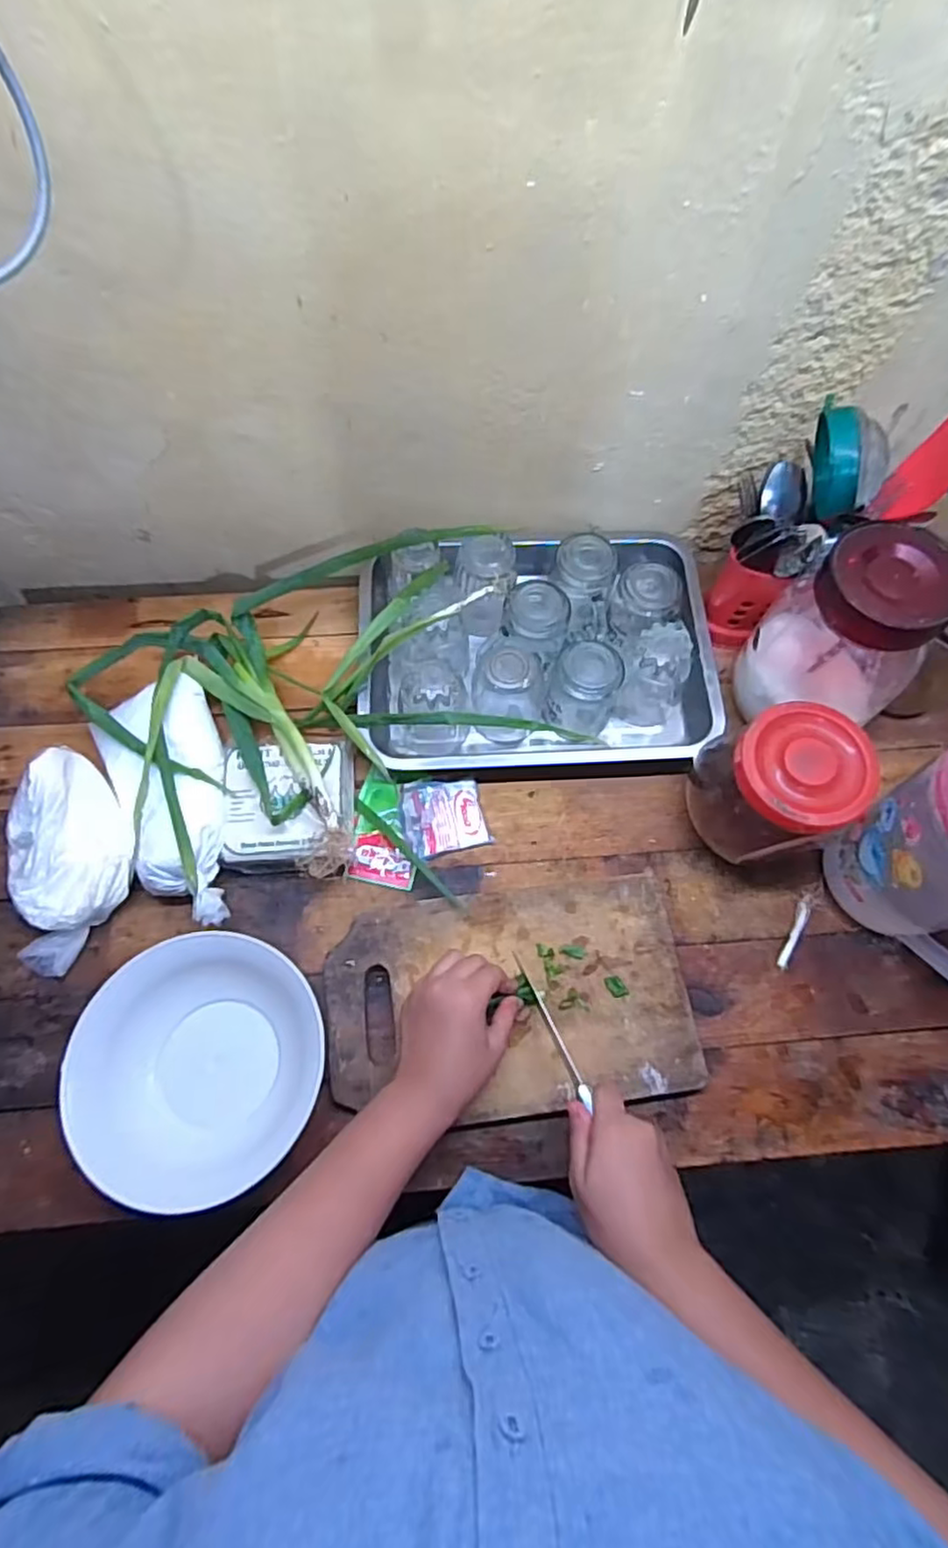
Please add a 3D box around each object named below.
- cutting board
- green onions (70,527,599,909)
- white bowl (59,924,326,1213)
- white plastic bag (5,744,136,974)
[{"bbox_3d":[0.029,0.188,0.570,0.298,0.017,0.177,-6,69,-4],"label":"cutting board"},{"bbox_3d":[-0.131,-0.058,0.629,0.377,0.102,0.340,-28,72,-12],"label":"green onions"},{"bbox_3d":[-0.209,0.227,0.534,0.183,0.069,0.182,1,69,-2],"label":"white bowl"},{"bbox_3d":[-0.350,0.072,0.579,0.093,0.094,0.164,-11,69,-6],"label":"white plastic bag"}]

